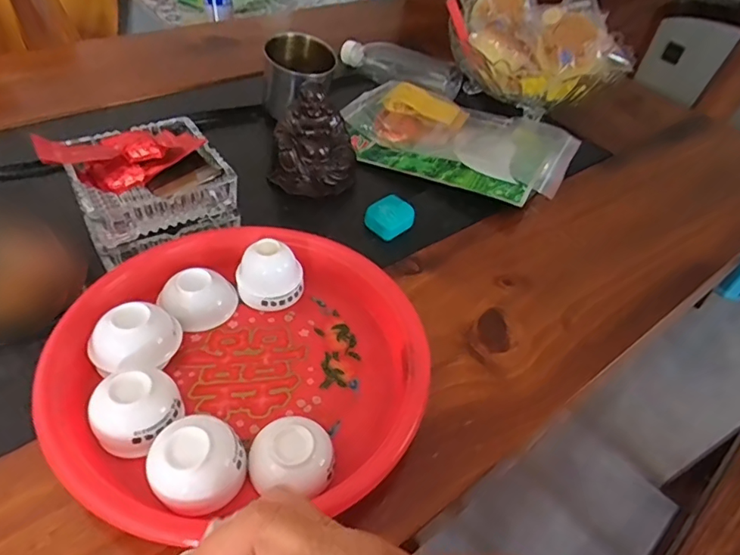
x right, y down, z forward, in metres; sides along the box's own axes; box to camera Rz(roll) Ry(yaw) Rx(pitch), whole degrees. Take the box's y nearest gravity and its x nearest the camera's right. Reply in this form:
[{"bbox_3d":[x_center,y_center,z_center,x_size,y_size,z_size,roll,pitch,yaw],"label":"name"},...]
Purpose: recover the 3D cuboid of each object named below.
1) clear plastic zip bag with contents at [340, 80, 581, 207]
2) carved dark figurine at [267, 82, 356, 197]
[{"bbox_3d":[0.106,-0.176,0.631,0.273,0.050,0.187,25,48,17],"label":"clear plastic zip bag with contents"},{"bbox_3d":[-0.059,-0.144,0.553,0.090,0.093,0.071,4,45,-2],"label":"carved dark figurine"}]

